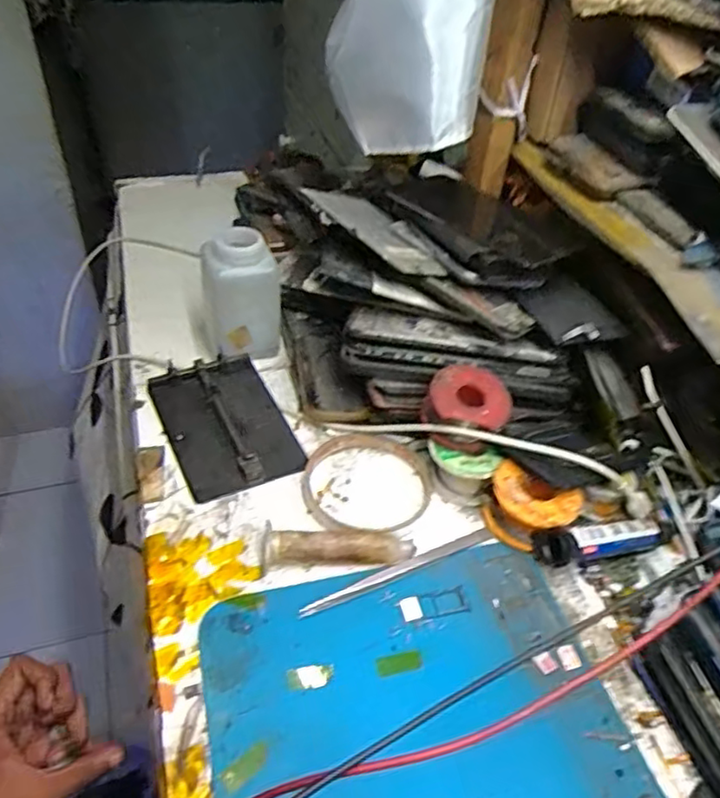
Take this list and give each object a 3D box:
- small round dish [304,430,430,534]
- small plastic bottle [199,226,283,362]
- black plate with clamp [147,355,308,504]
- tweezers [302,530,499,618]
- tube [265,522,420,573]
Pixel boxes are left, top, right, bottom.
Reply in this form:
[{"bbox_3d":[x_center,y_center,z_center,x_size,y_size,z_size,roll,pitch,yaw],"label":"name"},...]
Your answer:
[{"bbox_3d":[0.004,0.056,0.413,0.080,0.012,0.080,0,42,-8],"label":"small round dish"},{"bbox_3d":[-0.091,-0.077,0.481,0.057,0.085,0.050,-4,43,-12],"label":"small plastic bottle"},{"bbox_3d":[-0.094,0.015,0.442,0.079,0.015,0.118,-16,47,-24],"label":"black plate with clamp"},{"bbox_3d":[0.025,0.100,0.368,0.128,0.004,0.009,-17,47,-24],"label":"tweezers"},{"bbox_3d":[-0.012,0.088,0.368,0.088,0.019,0.016,2,42,-5],"label":"tube"}]

